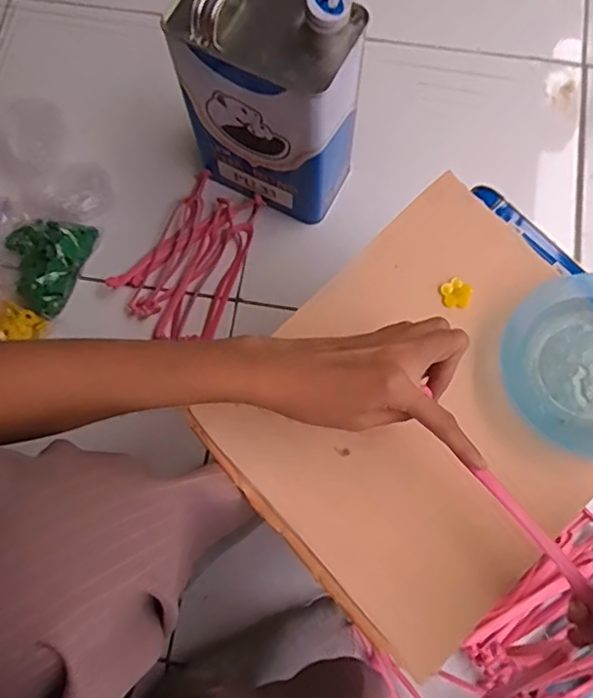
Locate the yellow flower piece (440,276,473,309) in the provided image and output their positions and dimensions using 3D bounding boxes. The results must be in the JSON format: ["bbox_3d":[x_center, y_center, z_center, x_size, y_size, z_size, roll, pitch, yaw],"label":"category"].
[{"bbox_3d":[0.122,-0.043,0.444,0.023,0.005,0.022,0,76,0],"label":"yellow flower piece"}]

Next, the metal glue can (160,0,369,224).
[{"bbox_3d":[-0.028,-0.260,0.618,0.170,0.249,0.111,28,77,7],"label":"metal glue can"}]

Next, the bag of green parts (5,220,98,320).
[{"bbox_3d":[-0.301,-0.104,0.691,0.088,0.038,0.120,19,76,5],"label":"bag of green parts"}]

